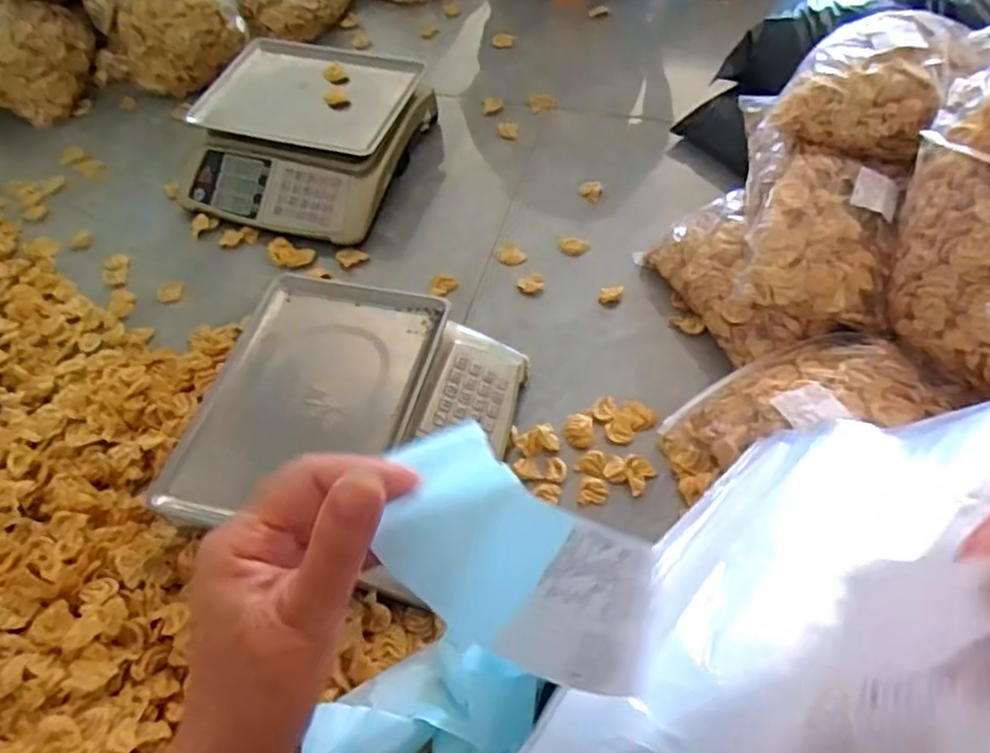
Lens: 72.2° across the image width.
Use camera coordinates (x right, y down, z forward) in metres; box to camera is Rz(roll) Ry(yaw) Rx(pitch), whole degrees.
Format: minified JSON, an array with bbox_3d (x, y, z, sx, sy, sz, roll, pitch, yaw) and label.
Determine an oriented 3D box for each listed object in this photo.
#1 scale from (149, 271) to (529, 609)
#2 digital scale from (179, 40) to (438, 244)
[{"bbox_3d":[-0.164,0.059,0.816,0.340,0.111,0.343,11,59,12],"label":"scale"},{"bbox_3d":[-0.324,-0.398,1.132,0.354,0.104,0.339,15,60,14],"label":"digital scale"}]

